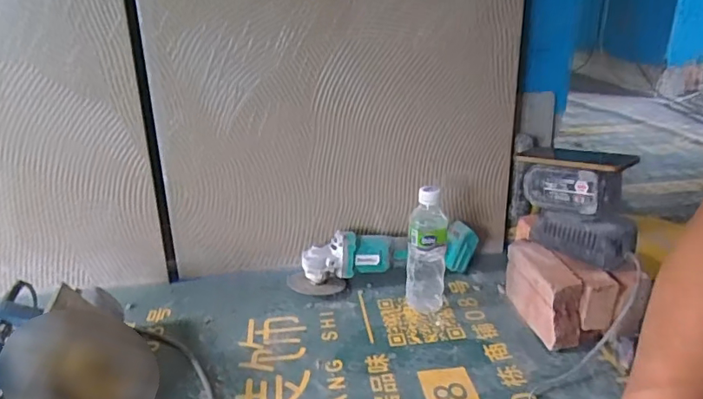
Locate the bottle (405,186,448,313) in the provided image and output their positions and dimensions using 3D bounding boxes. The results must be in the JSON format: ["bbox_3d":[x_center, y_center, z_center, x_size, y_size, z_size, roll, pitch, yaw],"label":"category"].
[{"bbox_3d":[0.118,0.076,0.812,0.059,0.204,0.070,3,24,8],"label":"bottle"}]

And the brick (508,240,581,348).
[{"bbox_3d":[0.285,0.137,0.780,0.049,0.111,0.155,-5,24,-9],"label":"brick"}]

